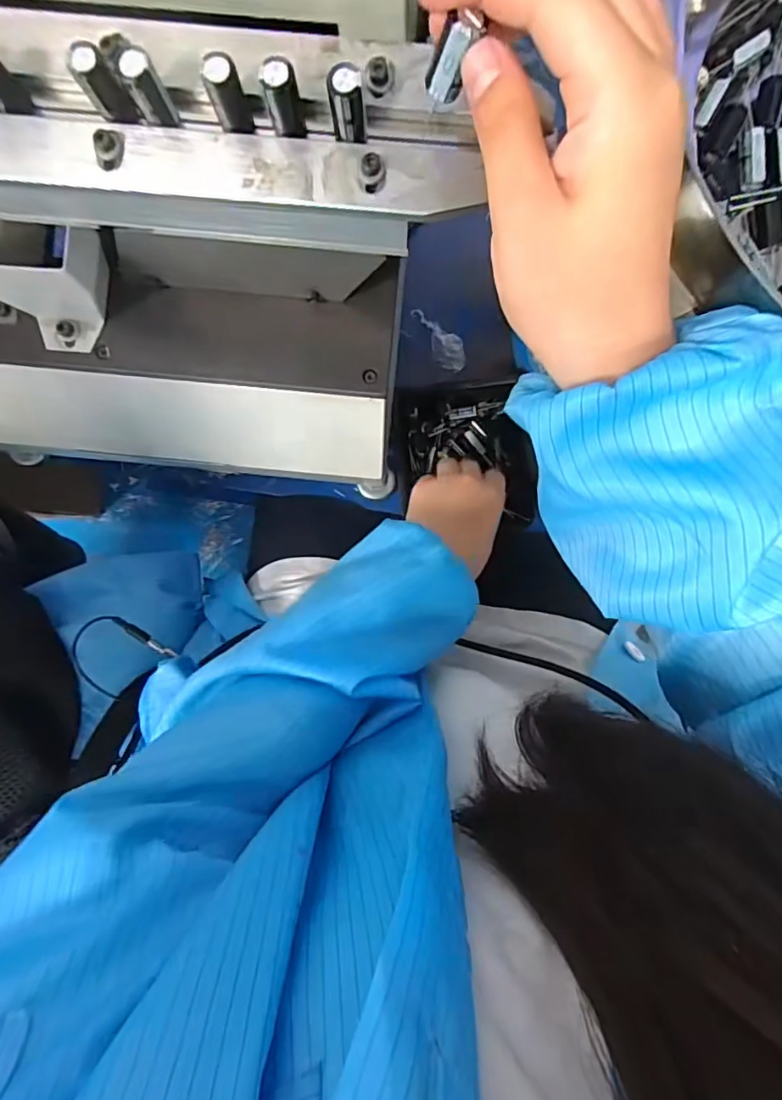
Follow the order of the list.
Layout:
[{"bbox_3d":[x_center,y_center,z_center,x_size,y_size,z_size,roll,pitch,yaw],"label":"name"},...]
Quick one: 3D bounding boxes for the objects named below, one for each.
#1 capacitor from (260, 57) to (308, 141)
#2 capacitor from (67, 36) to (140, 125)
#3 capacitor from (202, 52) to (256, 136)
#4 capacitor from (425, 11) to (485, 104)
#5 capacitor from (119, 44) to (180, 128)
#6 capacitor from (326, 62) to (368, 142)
[{"bbox_3d":[-0.039,-0.165,0.200,0.012,0.027,0.011,-10,90,-1],"label":"capacitor"},{"bbox_3d":[-0.106,-0.172,0.201,0.012,0.028,0.010,-30,90,-1],"label":"capacitor"},{"bbox_3d":[-0.060,-0.169,0.201,0.011,0.026,0.011,-13,90,-1],"label":"capacitor"},{"bbox_3d":[0.019,-0.157,0.173,0.010,0.025,0.008,-17,90,-14],"label":"capacitor"},{"bbox_3d":[-0.089,-0.169,0.199,0.011,0.025,0.009,-31,90,-1],"label":"capacitor"},{"bbox_3d":[-0.016,-0.162,0.198,0.013,0.027,0.010,0,89,-1],"label":"capacitor"}]

